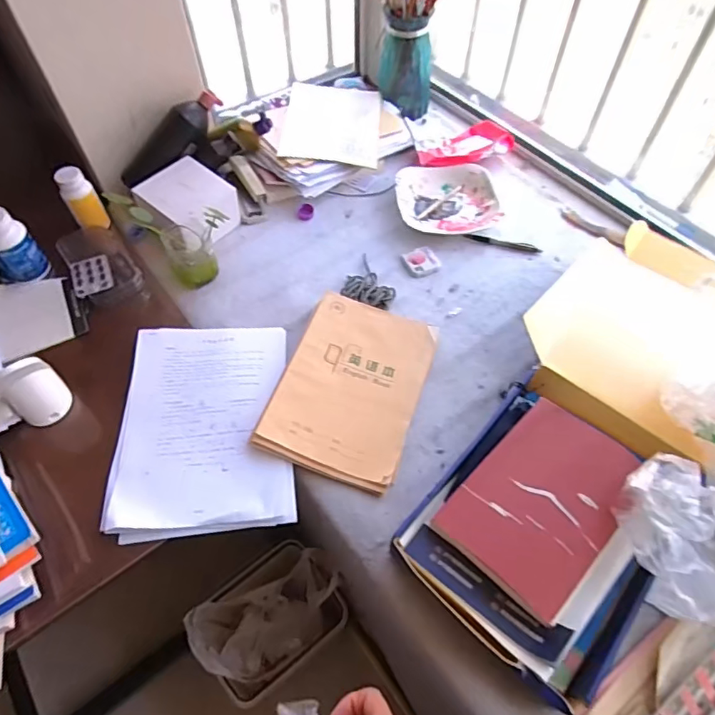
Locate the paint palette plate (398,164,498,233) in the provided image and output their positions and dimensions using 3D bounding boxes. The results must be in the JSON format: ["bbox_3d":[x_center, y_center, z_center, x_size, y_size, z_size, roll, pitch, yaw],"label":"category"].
[{"bbox_3d":[0.159,-0.290,0.915,0.174,0.041,0.140,3,57,2],"label":"paint palette plate"}]

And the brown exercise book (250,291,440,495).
[{"bbox_3d":[-0.005,0.034,0.703,0.184,0.015,0.263,20,59,3],"label":"brown exercise book"}]

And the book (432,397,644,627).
[{"bbox_3d":[0.207,0.154,0.563,0.210,0.019,0.147,-41,58,-20],"label":"book"}]

